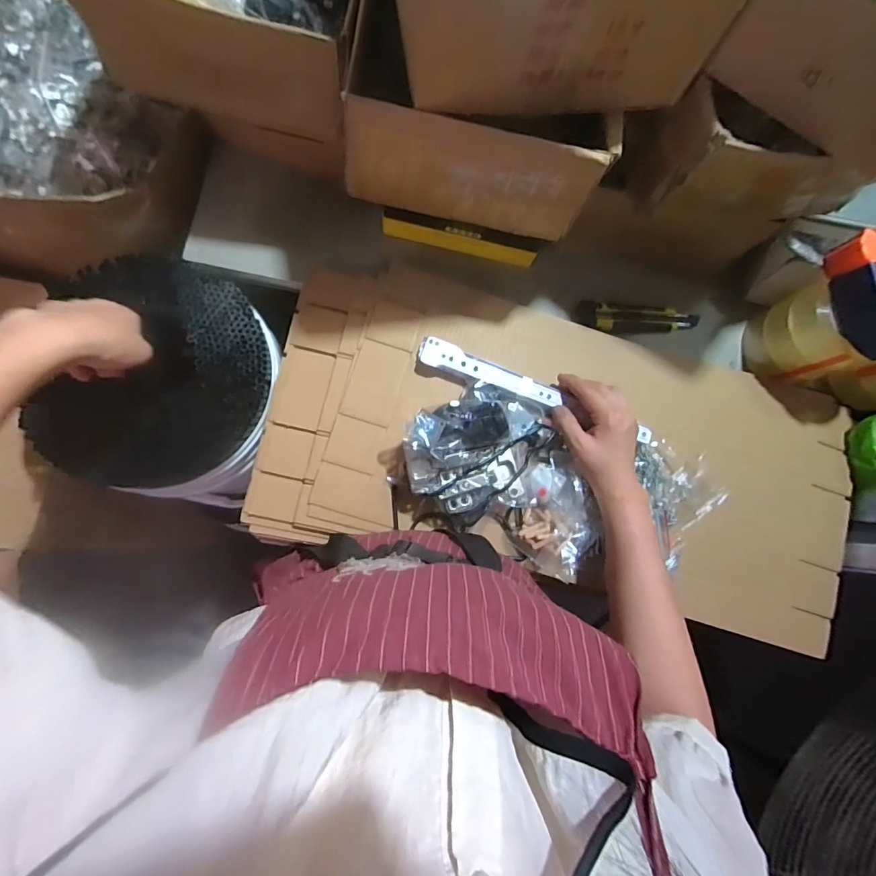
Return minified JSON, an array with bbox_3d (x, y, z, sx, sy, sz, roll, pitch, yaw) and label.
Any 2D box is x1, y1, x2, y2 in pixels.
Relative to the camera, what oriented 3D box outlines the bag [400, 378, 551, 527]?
[{"bbox_3d":[0.045,0.005,0.532,0.146,0.091,0.163,28,80,-2],"label":"bag"}]

